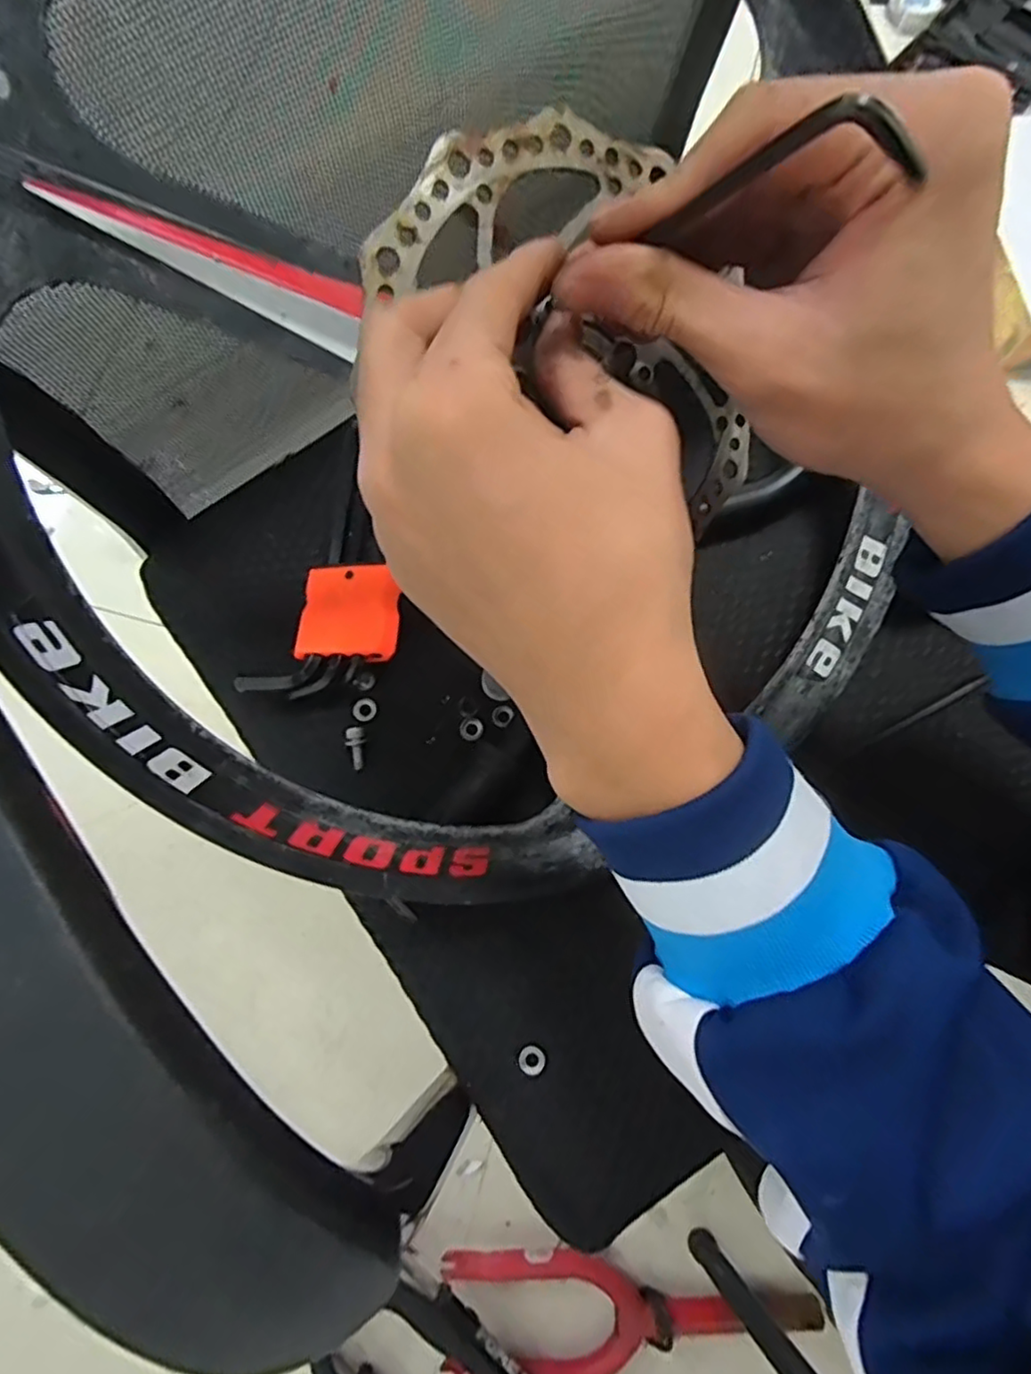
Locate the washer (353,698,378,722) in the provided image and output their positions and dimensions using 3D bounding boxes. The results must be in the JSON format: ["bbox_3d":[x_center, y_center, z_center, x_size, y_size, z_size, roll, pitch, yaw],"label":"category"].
[{"bbox_3d":[-0.080,0.012,0.341,0.013,0.004,0.013,0,76,0],"label":"washer"}]

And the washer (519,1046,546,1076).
[{"bbox_3d":[0.008,0.173,0.298,0.012,0.004,0.011,1,51,-1],"label":"washer"}]

